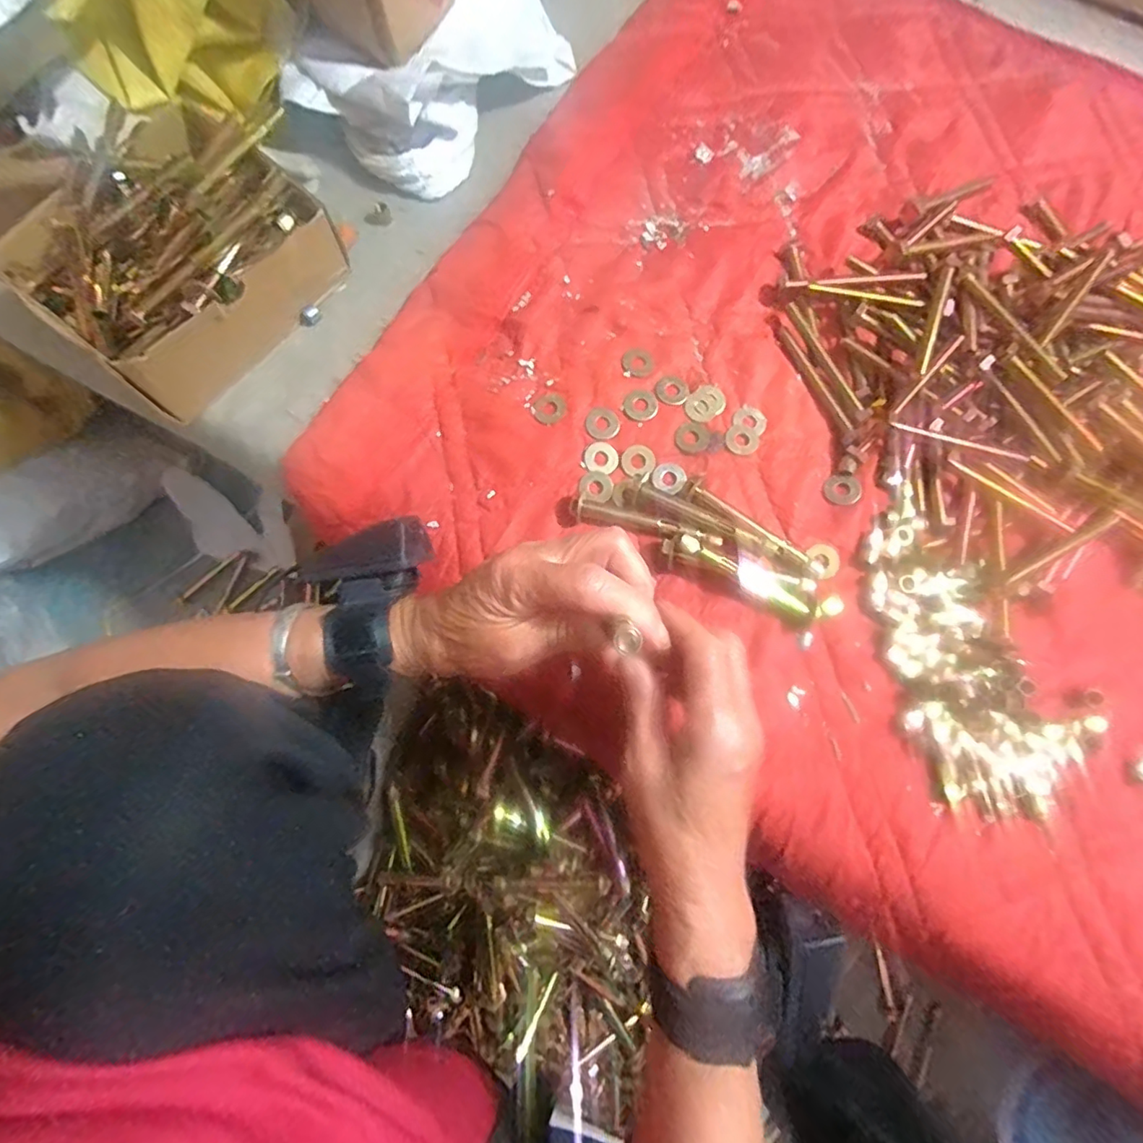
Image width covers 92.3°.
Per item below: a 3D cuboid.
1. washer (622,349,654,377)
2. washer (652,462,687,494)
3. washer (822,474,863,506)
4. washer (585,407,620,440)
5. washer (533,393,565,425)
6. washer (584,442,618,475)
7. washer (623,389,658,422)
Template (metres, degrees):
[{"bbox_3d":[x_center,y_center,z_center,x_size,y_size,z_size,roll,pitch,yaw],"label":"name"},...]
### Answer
[{"bbox_3d":[0.050,-0.157,0.411,0.023,0.004,0.022,0,75,-2],"label":"washer"},{"bbox_3d":[0.070,-0.067,0.390,0.023,0.004,0.024,40,78,8],"label":"washer"},{"bbox_3d":[0.194,-0.059,0.392,0.025,0.004,0.024,0,75,-2],"label":"washer"},{"bbox_3d":[0.023,-0.109,0.401,0.024,0.004,0.026,0,75,-2],"label":"washer"},{"bbox_3d":[-0.016,-0.121,0.406,0.025,0.004,0.023,-38,80,-11],"label":"washer"},{"bbox_3d":[0.021,-0.082,0.395,0.024,0.004,0.023,0,75,-2],"label":"washer"},{"bbox_3d":[0.051,-0.123,0.404,0.026,0.004,0.024,0,75,-2],"label":"washer"}]

